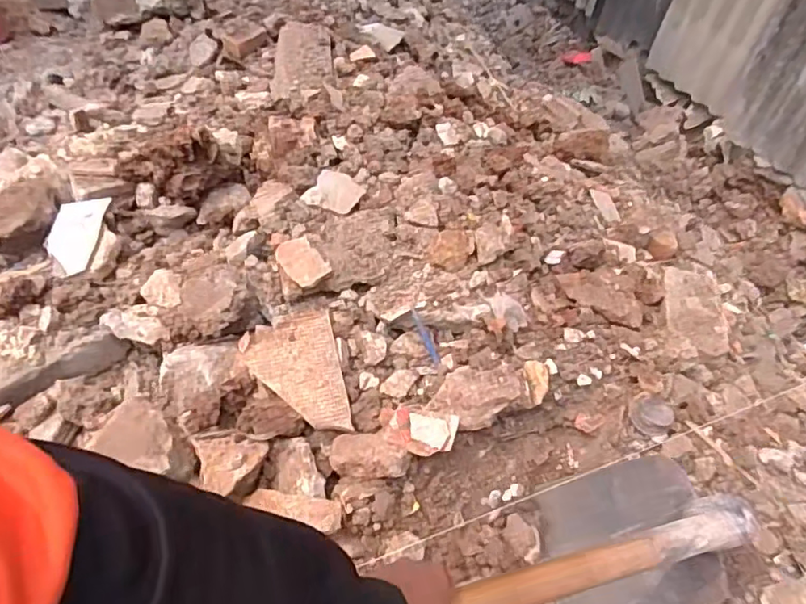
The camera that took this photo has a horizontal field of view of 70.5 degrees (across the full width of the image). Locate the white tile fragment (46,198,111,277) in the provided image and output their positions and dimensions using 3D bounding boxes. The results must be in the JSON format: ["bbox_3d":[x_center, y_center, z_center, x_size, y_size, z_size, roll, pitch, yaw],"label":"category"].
[{"bbox_3d":[-0.547,-0.115,0.952,0.072,0.017,0.134,15,86,-7],"label":"white tile fragment"}]

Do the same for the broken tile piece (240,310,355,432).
[{"bbox_3d":[-0.147,0.091,0.774,0.122,0.021,0.184,-8,51,-13],"label":"broken tile piece"}]

